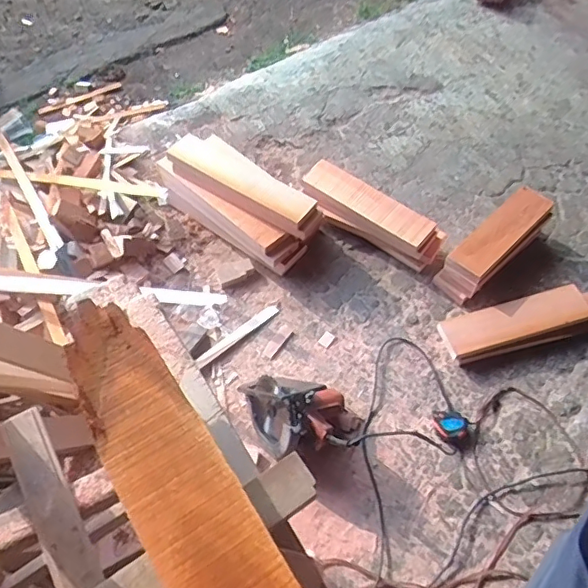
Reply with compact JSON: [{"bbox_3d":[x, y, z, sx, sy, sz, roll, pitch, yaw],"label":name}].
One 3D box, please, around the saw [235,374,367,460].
[{"bbox_3d":[0.007,0.295,1.372,0.306,0.206,0.192,13,57,9],"label":"saw"}]

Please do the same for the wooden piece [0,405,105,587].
[{"bbox_3d":[-0.341,0.284,0.776,0.060,0.029,0.267,-28,60,-17],"label":"wooden piece"}]

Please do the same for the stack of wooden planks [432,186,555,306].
[{"bbox_3d":[0.630,-0.154,1.712,0.412,0.161,0.135,-36,63,-21],"label":"stack of wooden planks"}]

